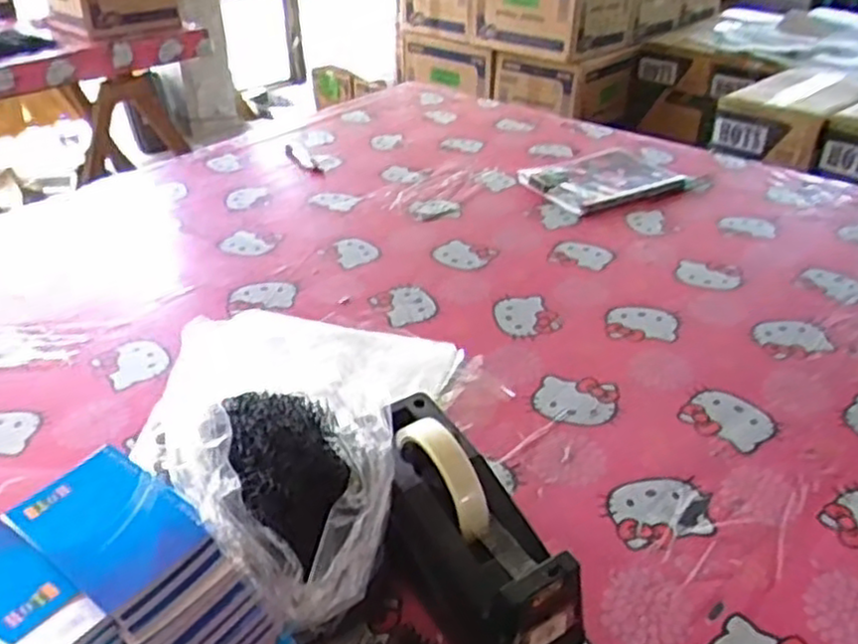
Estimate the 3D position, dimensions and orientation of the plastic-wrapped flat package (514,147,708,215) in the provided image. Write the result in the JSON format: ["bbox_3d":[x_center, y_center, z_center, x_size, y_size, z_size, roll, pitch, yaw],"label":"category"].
[{"bbox_3d":[0.287,-0.226,1.153,0.250,0.018,0.167,-15,38,-22],"label":"plastic-wrapped flat package"}]

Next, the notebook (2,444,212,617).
[{"bbox_3d":[-0.209,0.129,0.477,0.130,0.014,0.078,23,40,31],"label":"notebook"}]

